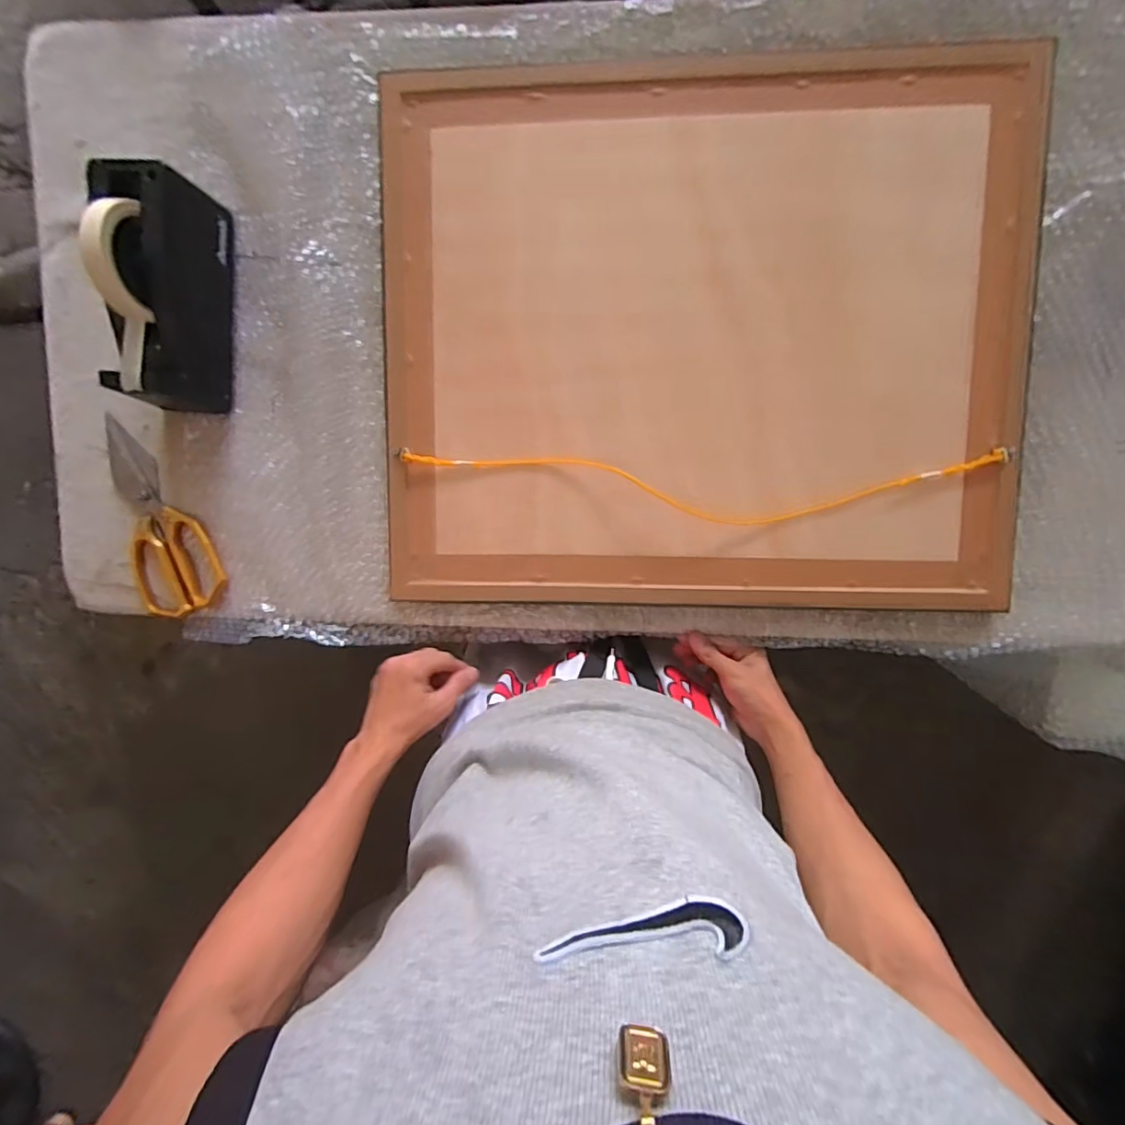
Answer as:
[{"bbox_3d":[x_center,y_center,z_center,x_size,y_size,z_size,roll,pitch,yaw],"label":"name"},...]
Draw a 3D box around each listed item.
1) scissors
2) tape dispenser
[{"bbox_3d":[-0.450,-0.046,0.598,0.096,0.010,0.221,-29,95,7],"label":"scissors"},{"bbox_3d":[-0.378,-0.252,0.515,0.067,0.121,0.203,3,97,5],"label":"tape dispenser"}]

